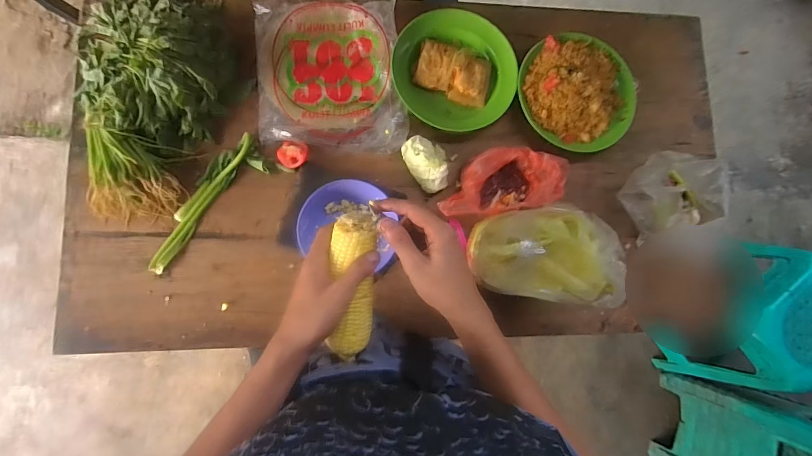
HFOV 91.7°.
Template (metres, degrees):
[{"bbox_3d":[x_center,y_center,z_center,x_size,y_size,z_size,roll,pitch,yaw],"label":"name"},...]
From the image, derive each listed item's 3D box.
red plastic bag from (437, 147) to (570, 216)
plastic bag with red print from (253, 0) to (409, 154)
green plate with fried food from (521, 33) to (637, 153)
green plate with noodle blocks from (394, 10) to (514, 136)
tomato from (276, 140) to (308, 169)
[{"bbox_3d":[0.156,-0.078,0.654,0.207,0.059,0.099,-8,88,-5],"label":"red plastic bag"},{"bbox_3d":[-0.129,-0.265,0.662,0.233,0.024,0.280,-5,84,-5],"label":"plastic bag with red print"},{"bbox_3d":[0.312,-0.249,0.700,0.223,0.053,0.209,0,87,-5],"label":"green plate with fried food"},{"bbox_3d":[0.085,-0.272,0.684,0.208,0.035,0.196,0,87,-5],"label":"green plate with noodle blocks"},{"bbox_3d":[-0.181,-0.117,0.630,0.047,0.022,0.044,0,87,-5],"label":"tomato"}]

